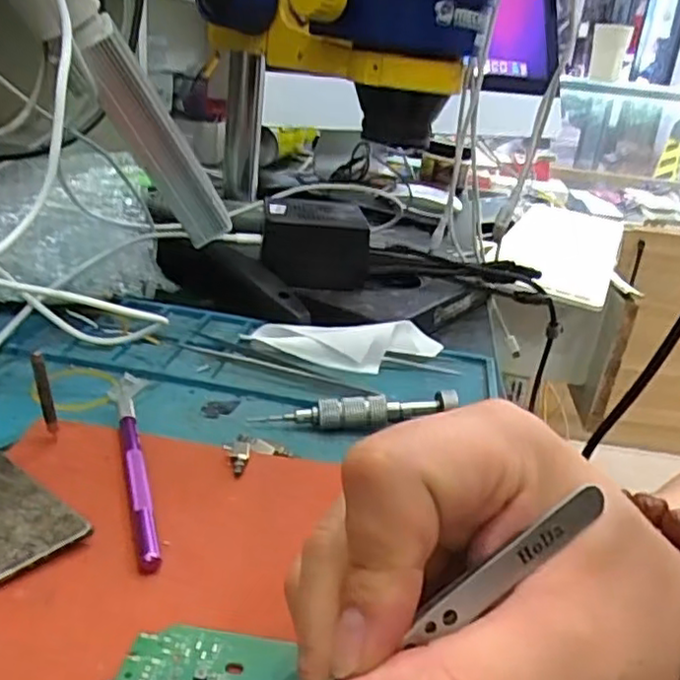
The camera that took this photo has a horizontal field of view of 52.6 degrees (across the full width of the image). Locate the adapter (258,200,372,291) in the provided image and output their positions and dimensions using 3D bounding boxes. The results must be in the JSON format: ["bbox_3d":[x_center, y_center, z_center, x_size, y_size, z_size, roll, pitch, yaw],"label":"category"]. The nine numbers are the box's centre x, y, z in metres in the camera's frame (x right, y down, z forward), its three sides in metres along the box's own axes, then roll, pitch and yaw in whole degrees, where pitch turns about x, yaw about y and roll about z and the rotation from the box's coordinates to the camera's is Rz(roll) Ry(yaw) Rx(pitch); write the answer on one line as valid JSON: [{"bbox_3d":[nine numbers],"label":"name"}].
[{"bbox_3d":[-0.020,-0.073,0.527,0.078,0.055,0.070,3,23,-8],"label":"adapter"}]

